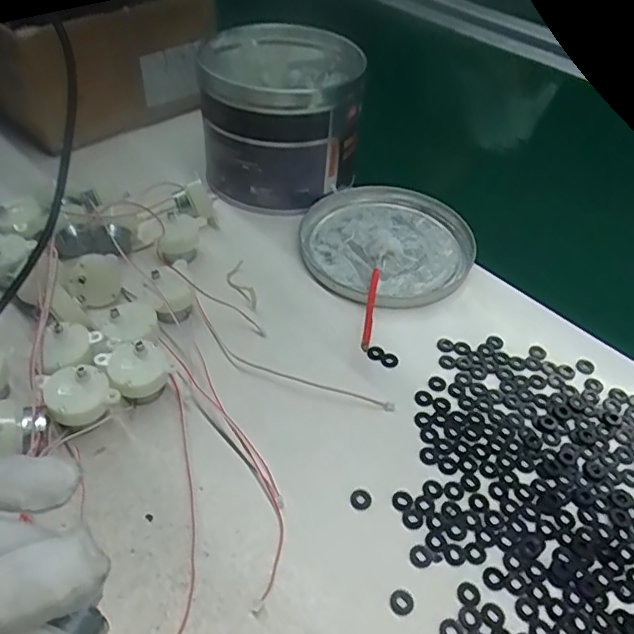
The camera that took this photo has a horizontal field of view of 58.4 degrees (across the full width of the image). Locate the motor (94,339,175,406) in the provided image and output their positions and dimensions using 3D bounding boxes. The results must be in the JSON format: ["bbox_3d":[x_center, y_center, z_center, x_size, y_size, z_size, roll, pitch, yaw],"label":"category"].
[{"bbox_3d":[-0.101,0.032,0.319,0.037,0.025,0.029,-29,55,-29],"label":"motor"}]

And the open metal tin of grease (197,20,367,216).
[{"bbox_3d":[-0.030,-0.170,0.479,0.124,0.106,0.143,-2,46,-7],"label":"open metal tin of grease"}]

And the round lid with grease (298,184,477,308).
[{"bbox_3d":[0.054,-0.058,0.436,0.130,0.017,0.131,2,46,-2],"label":"round lid with grease"}]

